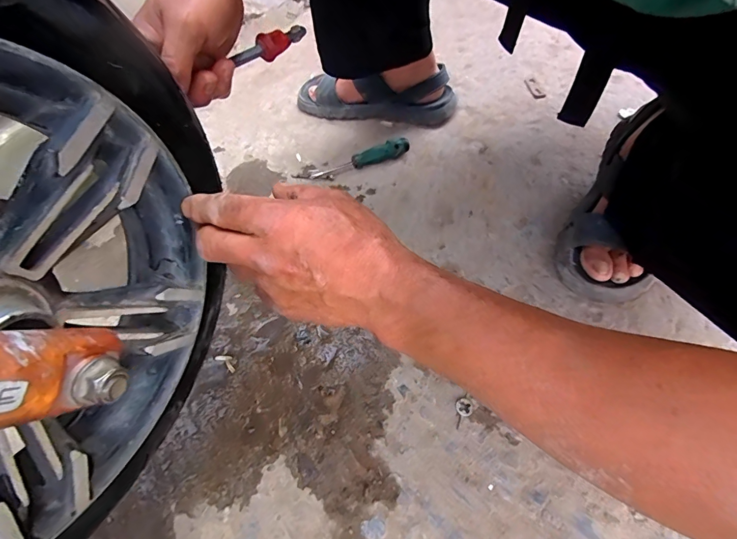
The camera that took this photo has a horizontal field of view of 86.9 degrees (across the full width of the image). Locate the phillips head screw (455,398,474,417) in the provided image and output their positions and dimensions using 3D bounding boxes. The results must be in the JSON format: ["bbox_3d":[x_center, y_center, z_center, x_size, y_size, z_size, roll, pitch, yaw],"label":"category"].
[{"bbox_3d":[0.104,0.150,0.424,0.018,0.007,0.019,-39,64,-18],"label":"phillips head screw"}]

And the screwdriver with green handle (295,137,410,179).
[{"bbox_3d":[-0.024,-0.172,0.626,0.188,0.025,0.024,-16,59,-6],"label":"screwdriver with green handle"}]

